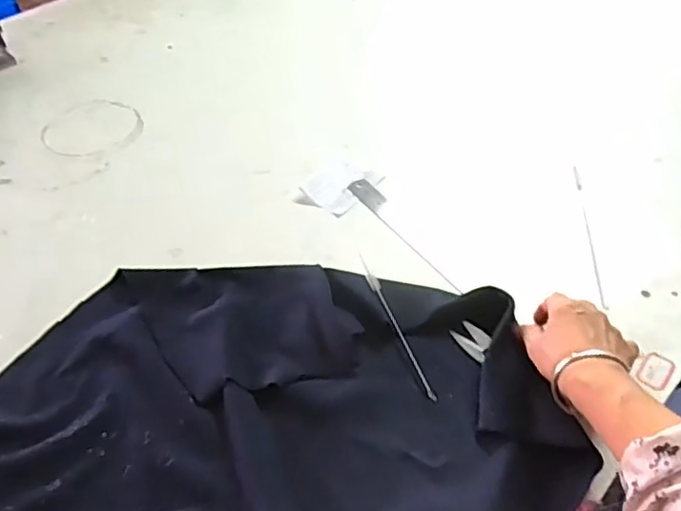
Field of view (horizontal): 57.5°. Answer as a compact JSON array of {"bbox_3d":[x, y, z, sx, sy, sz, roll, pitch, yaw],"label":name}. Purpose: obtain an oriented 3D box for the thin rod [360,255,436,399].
[{"bbox_3d":[0.050,0.063,0.593,0.012,0.008,0.180,-15,47,-12],"label":"thin rod"}]

